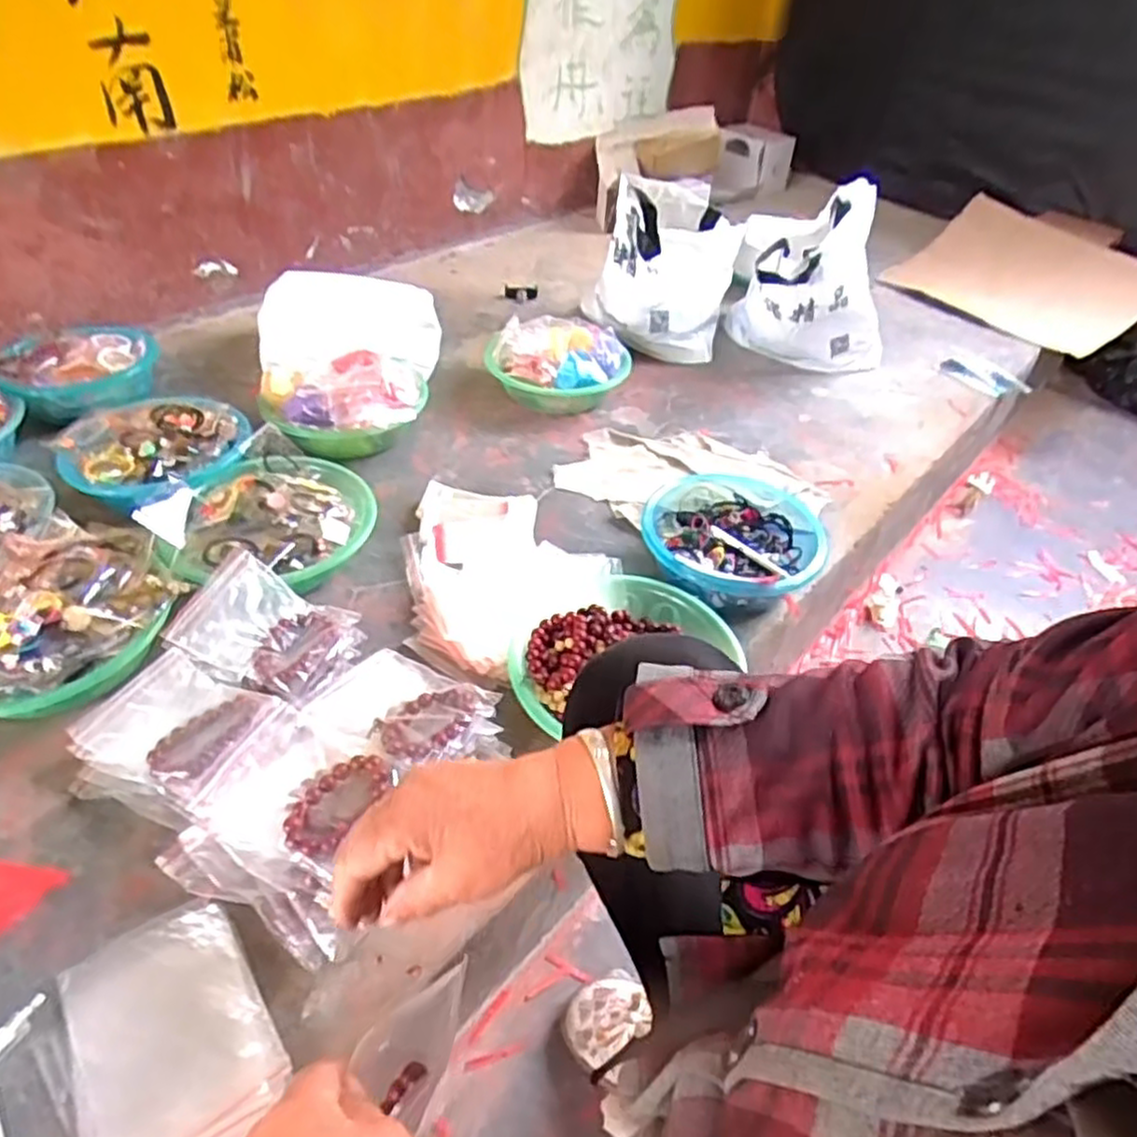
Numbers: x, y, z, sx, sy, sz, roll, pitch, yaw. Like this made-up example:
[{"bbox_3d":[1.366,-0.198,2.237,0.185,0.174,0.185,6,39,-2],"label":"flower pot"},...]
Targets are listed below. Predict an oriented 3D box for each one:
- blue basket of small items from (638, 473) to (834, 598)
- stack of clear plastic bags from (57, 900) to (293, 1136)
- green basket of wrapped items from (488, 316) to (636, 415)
[{"bbox_3d":[0.215,-0.039,0.958,0.229,0.078,0.262,18,44,13],"label":"blue basket of small items"},{"bbox_3d":[-0.285,0.348,0.527,0.129,0.021,0.197,-21,49,-26],"label":"stack of clear plastic bags"},{"bbox_3d":[-0.019,-0.341,1.234,0.233,0.113,0.206,12,43,6],"label":"green basket of wrapped items"}]

